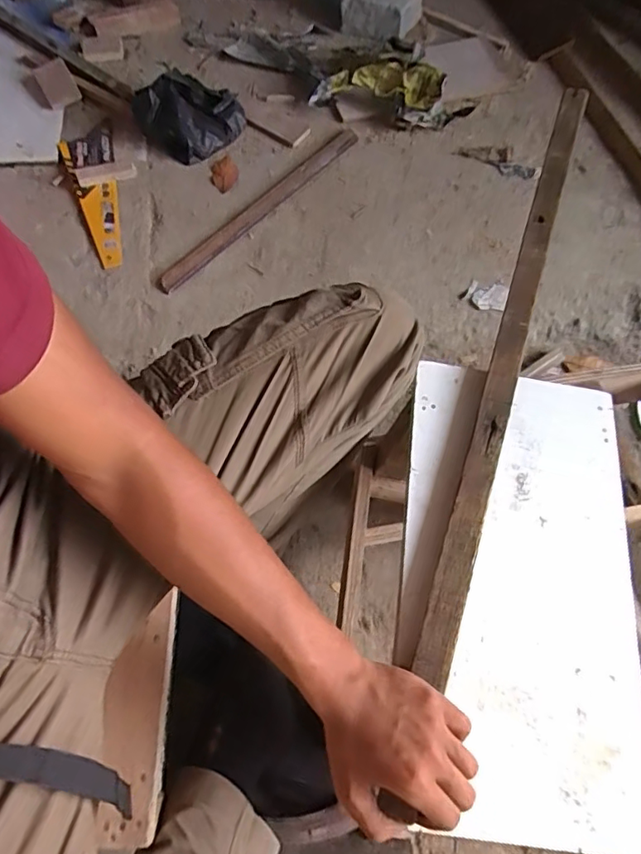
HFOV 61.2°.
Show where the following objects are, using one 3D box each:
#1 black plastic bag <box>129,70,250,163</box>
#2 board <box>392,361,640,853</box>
[{"bbox_3d":[-0.242,-0.602,1.026,0.196,0.087,0.169,-26,68,-14],"label":"black plastic bag"},{"bbox_3d":[0.190,0.136,0.512,0.222,0.016,0.421,9,65,-3],"label":"board"}]

